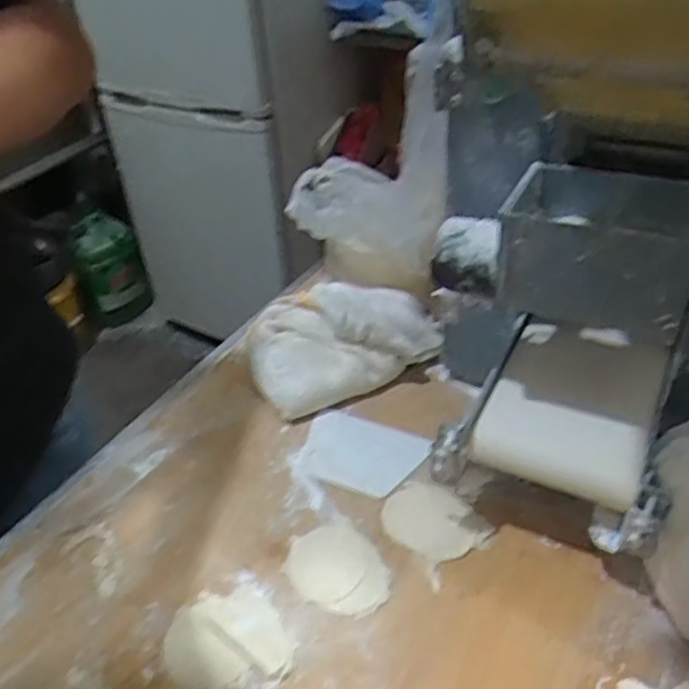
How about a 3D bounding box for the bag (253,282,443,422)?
[{"bbox_3d":[-0.006,-0.014,0.752,0.203,0.090,0.134,-16,41,-12],"label":"bag"}]

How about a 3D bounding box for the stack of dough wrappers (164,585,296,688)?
[{"bbox_3d":[-0.094,0.234,0.537,0.093,0.011,0.082,-17,41,-12],"label":"stack of dough wrappers"}]

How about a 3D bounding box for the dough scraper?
[{"bbox_3d":[0.016,0.106,0.665,0.119,0.008,0.082,16,52,23],"label":"dough scraper"}]

